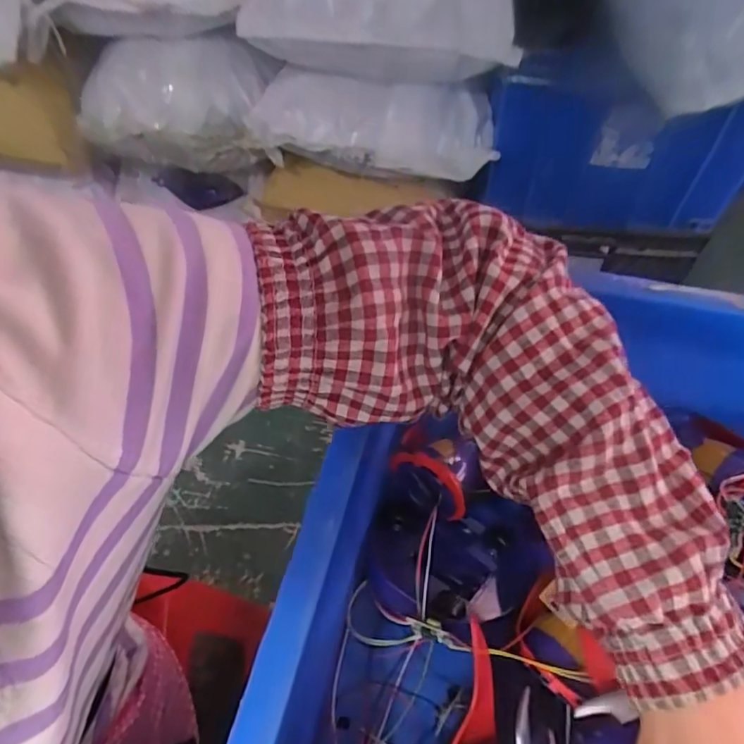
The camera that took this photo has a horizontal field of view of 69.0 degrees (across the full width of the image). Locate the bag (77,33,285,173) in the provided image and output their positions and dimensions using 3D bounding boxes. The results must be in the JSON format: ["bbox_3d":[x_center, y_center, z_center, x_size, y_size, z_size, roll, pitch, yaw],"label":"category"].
[{"bbox_3d":[-0.377,-0.523,1.035,0.420,0.211,0.130,10,57,9],"label":"bag"}]

